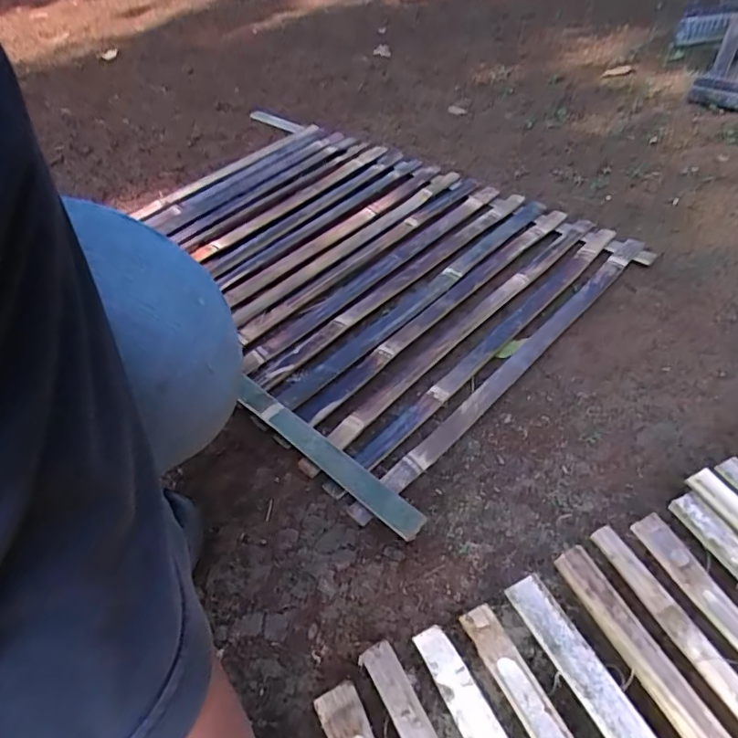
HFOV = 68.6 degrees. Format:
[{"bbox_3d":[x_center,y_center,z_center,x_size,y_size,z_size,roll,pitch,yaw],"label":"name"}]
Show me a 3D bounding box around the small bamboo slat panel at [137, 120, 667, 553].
[{"bbox_3d":[-0.067,-0.216,0.954,0.641,0.052,0.944,-38,52,-24],"label":"small bamboo slat panel"}]

